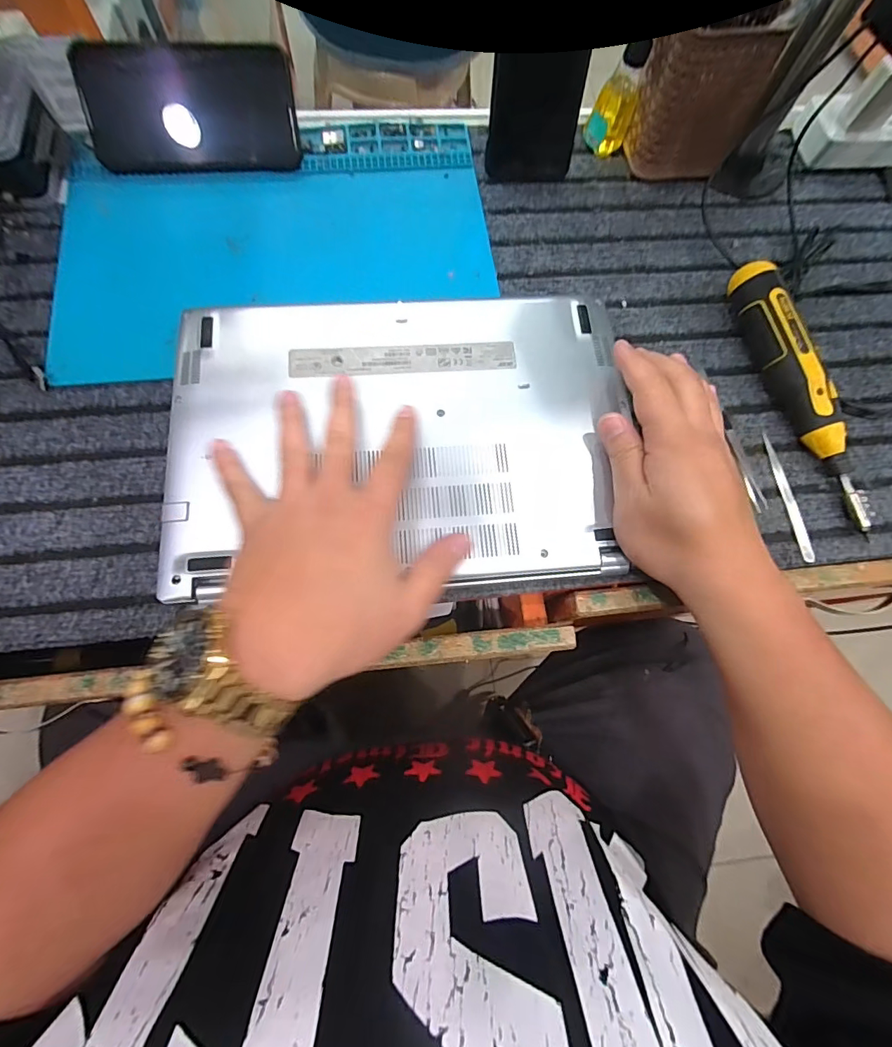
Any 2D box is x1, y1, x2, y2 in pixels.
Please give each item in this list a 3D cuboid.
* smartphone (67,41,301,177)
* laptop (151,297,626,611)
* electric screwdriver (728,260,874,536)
[{"bbox_3d":[-0.205,-0.335,0.375,0.162,0.078,0.011,-5,31,-4],"label":"smartphone"},{"bbox_3d":[-0.027,-0.064,0.320,0.308,0.024,0.210,-3,72,-3],"label":"laptop"},{"bbox_3d":[0.275,-0.101,0.351,0.032,0.045,0.216,-18,75,-8],"label":"electric screwdriver"}]

